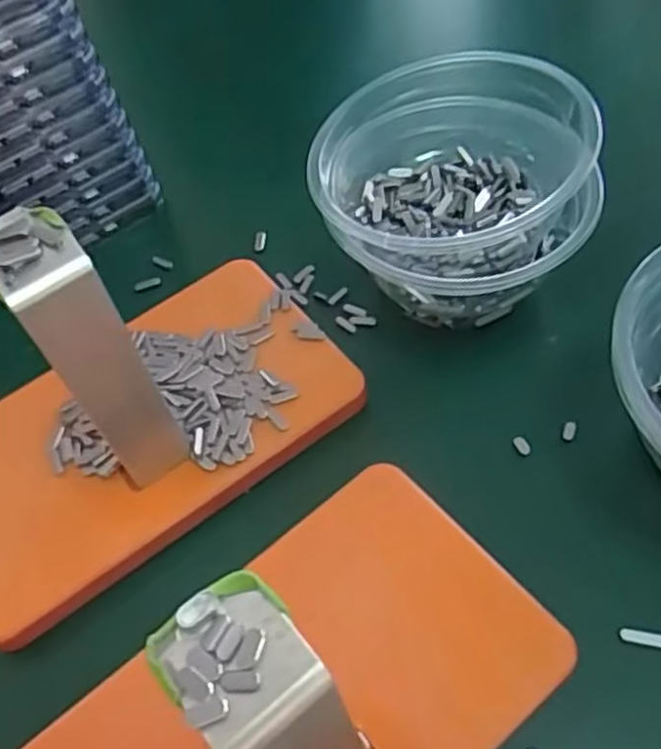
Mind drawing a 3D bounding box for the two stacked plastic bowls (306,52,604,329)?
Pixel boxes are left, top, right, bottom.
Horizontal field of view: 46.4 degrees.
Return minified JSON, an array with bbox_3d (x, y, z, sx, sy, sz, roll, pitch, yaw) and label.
[{"bbox_3d":[0.053,-0.078,0.337,0.113,0.067,0.097,8,57,8],"label":"two stacked plastic bowls"}]

